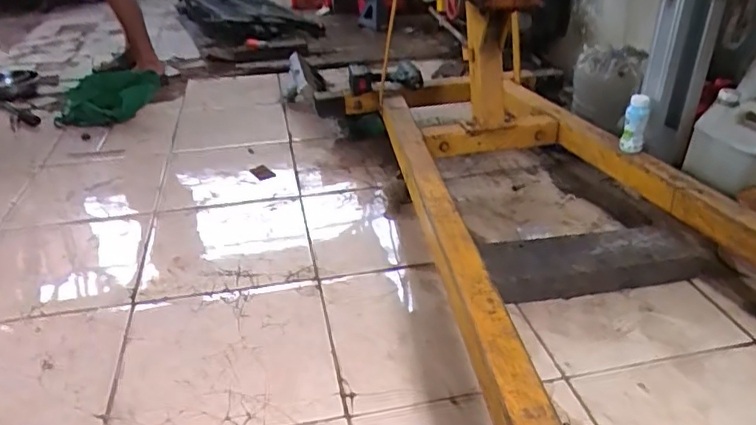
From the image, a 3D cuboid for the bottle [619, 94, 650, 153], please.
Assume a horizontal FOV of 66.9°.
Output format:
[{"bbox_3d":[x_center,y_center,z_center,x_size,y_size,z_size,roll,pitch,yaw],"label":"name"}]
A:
[{"bbox_3d":[0.645,-0.223,1.436,0.058,0.162,0.071,9,32,23],"label":"bottle"}]

